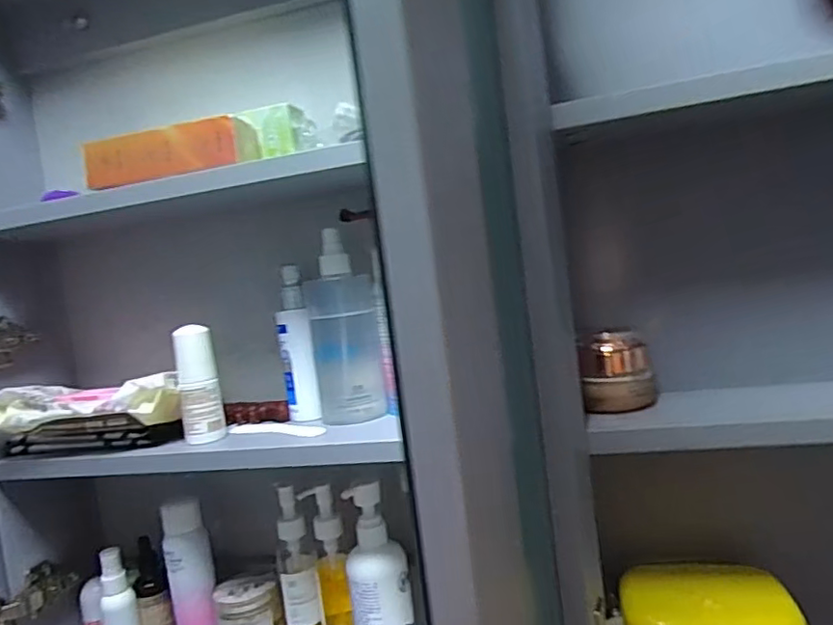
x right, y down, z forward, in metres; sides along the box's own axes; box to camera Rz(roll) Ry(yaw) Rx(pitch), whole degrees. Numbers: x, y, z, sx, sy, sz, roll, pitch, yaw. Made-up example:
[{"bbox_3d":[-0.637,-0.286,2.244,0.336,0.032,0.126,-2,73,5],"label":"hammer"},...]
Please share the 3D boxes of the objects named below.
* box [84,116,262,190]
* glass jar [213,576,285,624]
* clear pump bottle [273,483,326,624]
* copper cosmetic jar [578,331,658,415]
[{"bbox_3d":[-0.215,-0.138,0.527,0.157,0.041,0.040,-7,4,12],"label":"box"},{"bbox_3d":[-0.168,0.309,0.604,0.062,0.066,0.053,-9,4,-24],"label":"glass jar"},{"bbox_3d":[-0.117,0.257,0.591,0.038,0.166,0.039,-9,4,-18],"label":"clear pump bottle"},{"bbox_3d":[0.162,0.047,0.485,0.051,0.063,0.045,-6,4,27],"label":"copper cosmetic jar"}]

